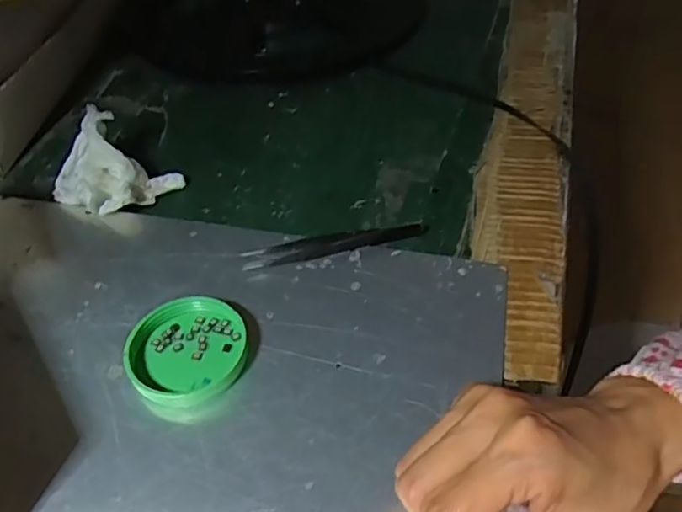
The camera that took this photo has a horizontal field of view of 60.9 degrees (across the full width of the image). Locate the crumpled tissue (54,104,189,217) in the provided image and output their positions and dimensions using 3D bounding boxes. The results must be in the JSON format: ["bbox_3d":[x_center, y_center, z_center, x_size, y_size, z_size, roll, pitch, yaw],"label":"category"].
[{"bbox_3d":[-0.168,-0.066,0.415,0.082,0.046,0.056,19,49,19],"label":"crumpled tissue"}]

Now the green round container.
[{"bbox_3d":[-0.084,0.051,0.317,0.059,0.016,0.062,-1,46,1],"label":"green round container"}]

